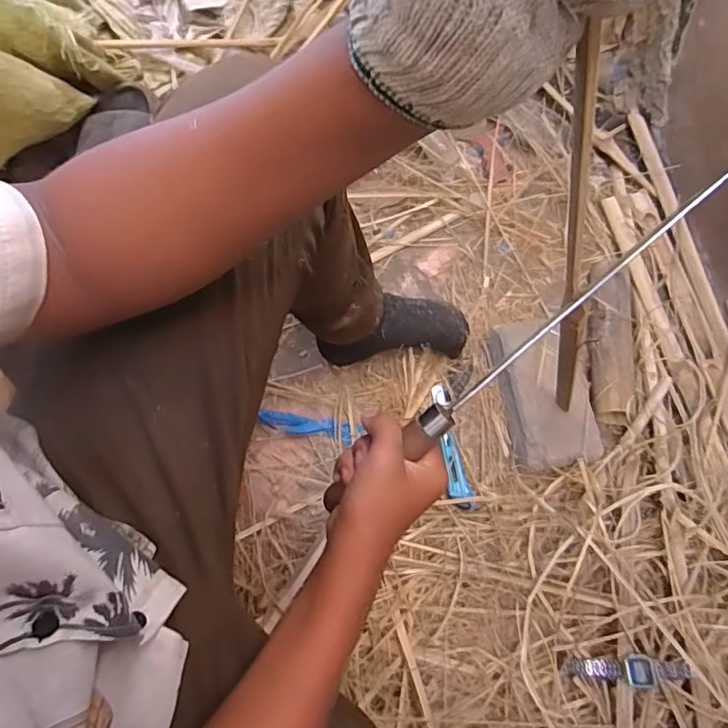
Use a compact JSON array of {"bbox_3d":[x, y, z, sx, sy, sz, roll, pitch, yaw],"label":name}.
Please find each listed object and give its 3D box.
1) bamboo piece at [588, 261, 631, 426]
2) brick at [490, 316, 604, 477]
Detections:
[{"bbox_3d":[0.358,-0.040,0.748,0.056,0.040,0.250,8,71,2],"label":"bamboo piece"},{"bbox_3d":[0.255,0.042,0.722,0.110,0.061,0.201,-8,71,-4],"label":"brick"}]

